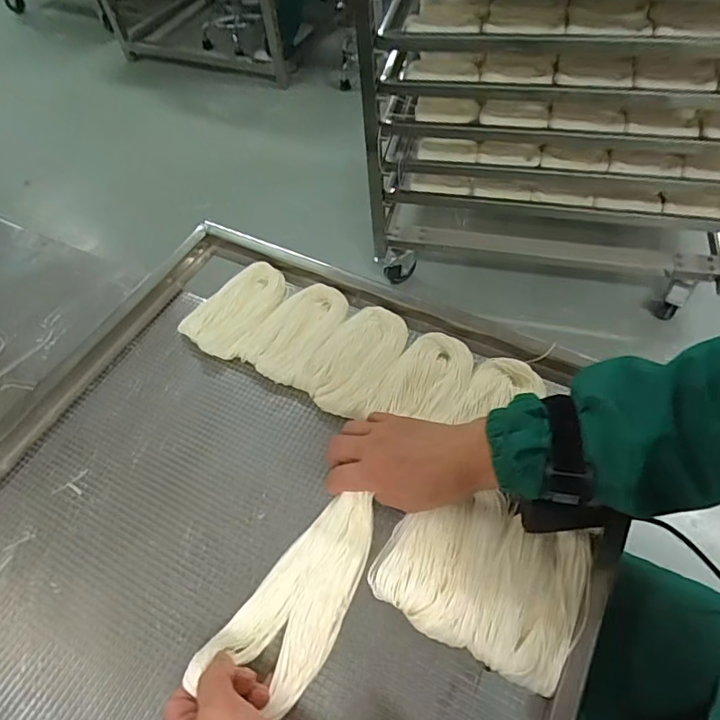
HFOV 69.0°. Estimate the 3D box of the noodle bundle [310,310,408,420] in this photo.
[{"bbox_3d":[0.000,-0.002,0.583,0.074,0.013,0.143,18,57,17],"label":"noodle bundle"}]

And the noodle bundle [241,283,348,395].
[{"bbox_3d":[-0.070,-0.032,0.618,0.092,0.018,0.142,15,56,15],"label":"noodle bundle"}]

